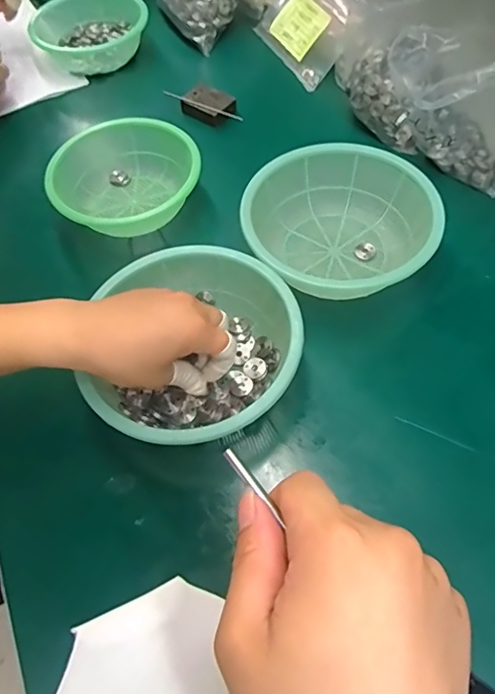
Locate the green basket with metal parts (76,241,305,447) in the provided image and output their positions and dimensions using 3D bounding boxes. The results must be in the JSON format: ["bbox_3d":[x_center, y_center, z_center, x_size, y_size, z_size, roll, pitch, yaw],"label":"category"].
[{"bbox_3d":[-0.042,0.000,0.446,0.172,0.060,0.182,-1,61,2],"label":"green basket with metal parts"}]

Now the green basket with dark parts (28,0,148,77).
[{"bbox_3d":[-0.232,-0.465,0.749,0.159,0.052,0.134,-26,60,-12],"label":"green basket with dark parts"}]

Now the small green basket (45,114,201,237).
[{"bbox_3d":[-0.135,-0.181,0.578,0.159,0.070,0.151,-19,59,-8],"label":"small green basket"}]

